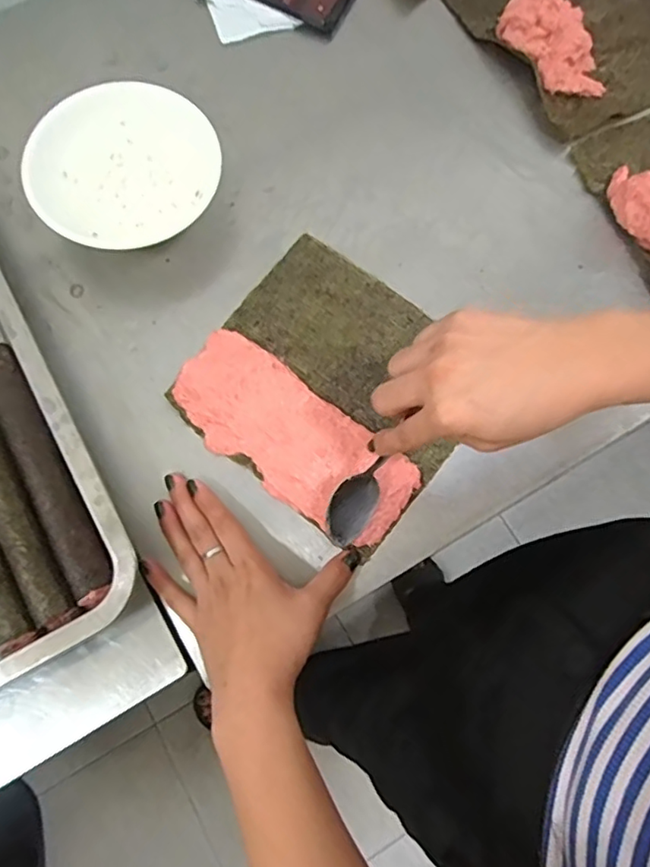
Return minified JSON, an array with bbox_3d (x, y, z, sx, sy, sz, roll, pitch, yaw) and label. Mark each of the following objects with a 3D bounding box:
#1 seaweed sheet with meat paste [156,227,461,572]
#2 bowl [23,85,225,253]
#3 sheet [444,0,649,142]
[{"bbox_3d":[0.007,-0.037,0.455,0.197,0.013,0.182,36,75,9],"label":"seaweed sheet with meat paste"},{"bbox_3d":[-0.160,-0.212,0.483,0.150,0.048,0.133,-25,78,-7],"label":"bowl"},{"bbox_3d":[0.245,-0.383,0.544,0.189,0.029,0.209,-30,79,-7],"label":"sheet"}]

